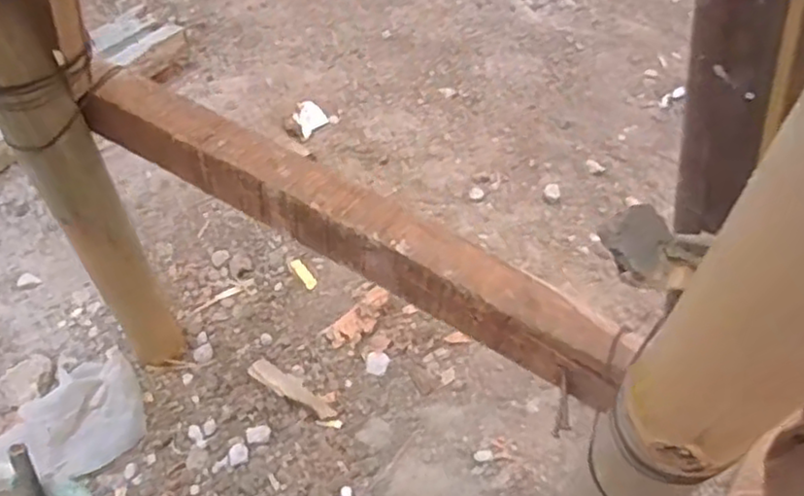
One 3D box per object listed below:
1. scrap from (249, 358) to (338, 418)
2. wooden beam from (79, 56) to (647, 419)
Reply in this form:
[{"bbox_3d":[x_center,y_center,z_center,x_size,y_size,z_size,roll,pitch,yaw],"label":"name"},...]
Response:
[{"bbox_3d":[-0.136,0.173,0.856,0.123,0.014,0.031,27,56,19],"label":"scrap"},{"bbox_3d":[-0.049,-0.022,0.480,0.430,0.055,0.043,28,55,17],"label":"wooden beam"}]

